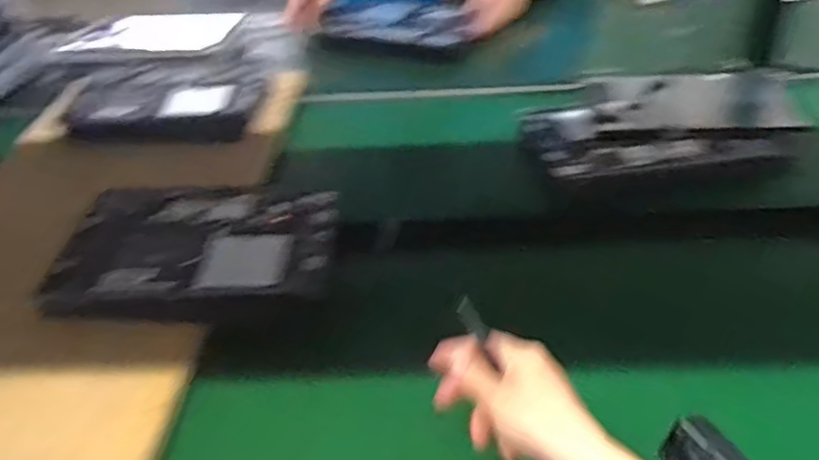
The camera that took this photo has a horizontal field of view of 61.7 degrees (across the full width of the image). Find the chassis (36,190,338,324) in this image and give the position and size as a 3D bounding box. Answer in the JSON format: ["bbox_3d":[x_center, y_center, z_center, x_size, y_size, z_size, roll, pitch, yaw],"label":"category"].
[{"bbox_3d":[-0.213,0.022,0.696,0.276,0.036,0.191,1,39,5],"label":"chassis"}]

